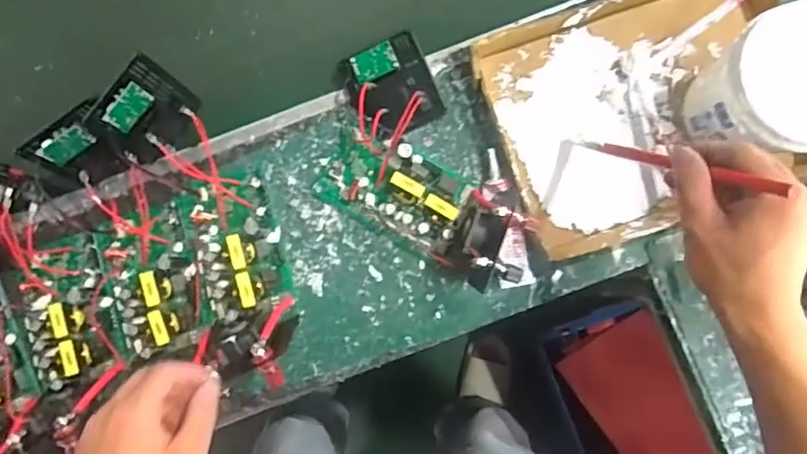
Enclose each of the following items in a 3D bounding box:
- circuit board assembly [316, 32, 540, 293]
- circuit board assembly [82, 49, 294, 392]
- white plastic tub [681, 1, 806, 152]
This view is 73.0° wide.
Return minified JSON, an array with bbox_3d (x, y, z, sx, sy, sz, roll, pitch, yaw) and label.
[{"bbox_3d":[0.000,-0.053,0.541,0.163,0.073,0.275,-30,83,0],"label":"circuit board assembly"},{"bbox_3d":[-0.191,-0.003,0.533,0.106,0.088,0.326,-26,83,0],"label":"circuit board assembly"},{"bbox_3d":[0.349,-0.119,0.516,0.118,0.116,0.116,0,84,3],"label":"white plastic tub"}]

